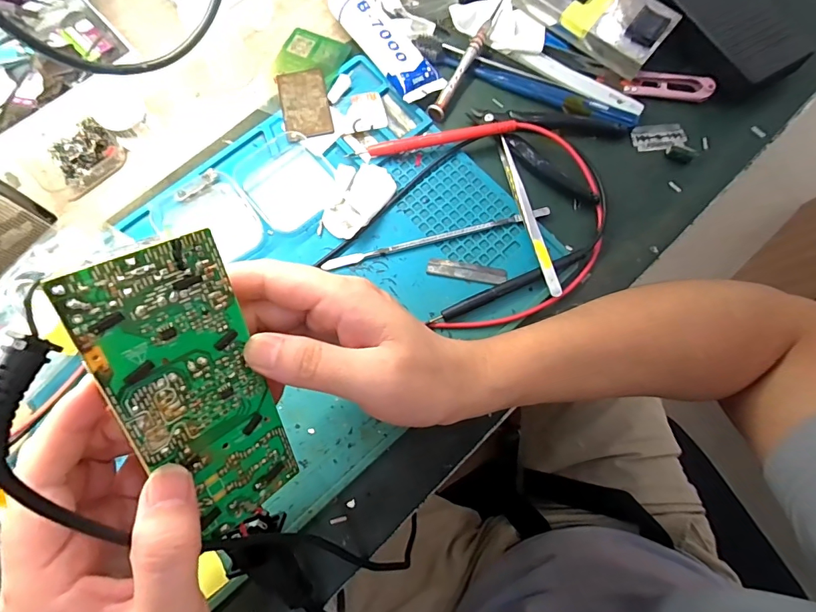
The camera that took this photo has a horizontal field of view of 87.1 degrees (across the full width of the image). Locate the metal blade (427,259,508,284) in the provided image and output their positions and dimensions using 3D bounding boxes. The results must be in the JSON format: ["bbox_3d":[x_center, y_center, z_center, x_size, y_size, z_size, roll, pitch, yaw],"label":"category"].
[{"bbox_3d":[0.043,-0.025,0.309,0.057,0.004,0.013,11,75,1],"label":"metal blade"}]

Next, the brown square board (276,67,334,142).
[{"bbox_3d":[-0.081,-0.158,0.337,0.037,0.006,0.062,-13,76,-5],"label":"brown square board"}]

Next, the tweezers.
[{"bbox_3d":[0.088,-0.069,0.316,0.009,0.013,0.132,-13,76,-5],"label":"tweezers"}]

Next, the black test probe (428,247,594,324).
[{"bbox_3d":[0.075,-0.015,0.303,0.126,0.009,0.009,-23,78,-8],"label":"black test probe"}]

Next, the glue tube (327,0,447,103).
[{"bbox_3d":[-0.023,-0.222,0.350,0.037,0.024,0.131,-36,79,-10],"label":"glue tube"}]

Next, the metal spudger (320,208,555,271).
[{"bbox_3d":[0.022,-0.050,0.315,0.171,0.008,0.007,-14,76,-5],"label":"metal spudger"}]

